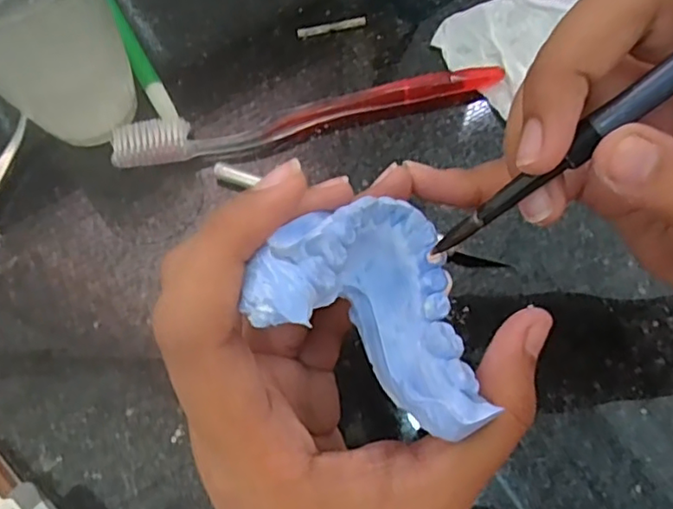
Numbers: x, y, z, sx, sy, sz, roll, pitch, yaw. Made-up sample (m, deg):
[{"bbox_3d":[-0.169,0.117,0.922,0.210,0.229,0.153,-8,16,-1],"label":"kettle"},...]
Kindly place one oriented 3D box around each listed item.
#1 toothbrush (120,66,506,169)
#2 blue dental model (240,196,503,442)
[{"bbox_3d":[-0.011,-0.067,0.297,0.189,0.009,0.021,-11,69,-3],"label":"toothbrush"},{"bbox_3d":[0.008,0.009,0.144,0.029,0.057,0.056,-18,55,22],"label":"blue dental model"}]

